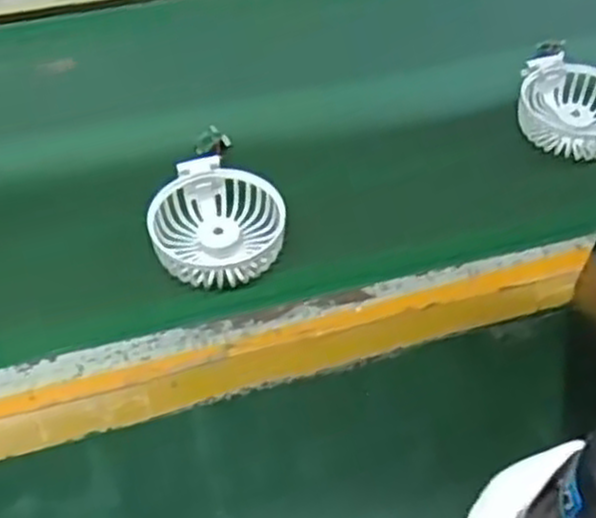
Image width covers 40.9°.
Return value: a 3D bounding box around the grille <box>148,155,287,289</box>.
[{"bbox_3d":[-0.054,-0.026,0.540,0.087,0.029,0.092,-10,49,-10],"label":"grille"}]

